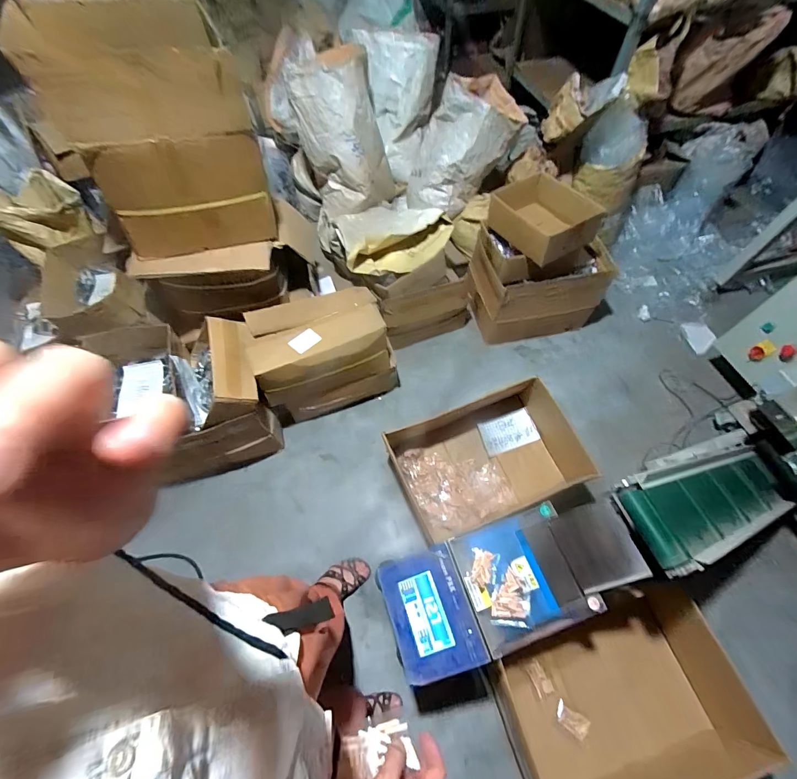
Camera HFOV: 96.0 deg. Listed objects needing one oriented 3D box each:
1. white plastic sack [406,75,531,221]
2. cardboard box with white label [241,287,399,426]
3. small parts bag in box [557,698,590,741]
[{"bbox_3d":[0.257,-1.025,1.578,0.329,0.522,0.289,39,52,-6],"label":"white plastic sack"},{"bbox_3d":[-0.283,-0.142,1.388,0.485,0.396,0.299,-20,61,-10],"label":"cardboard box with white label"},{"bbox_3d":[0.480,0.913,0.986,0.084,0.012,0.055,24,45,26],"label":"small parts bag in box"}]

